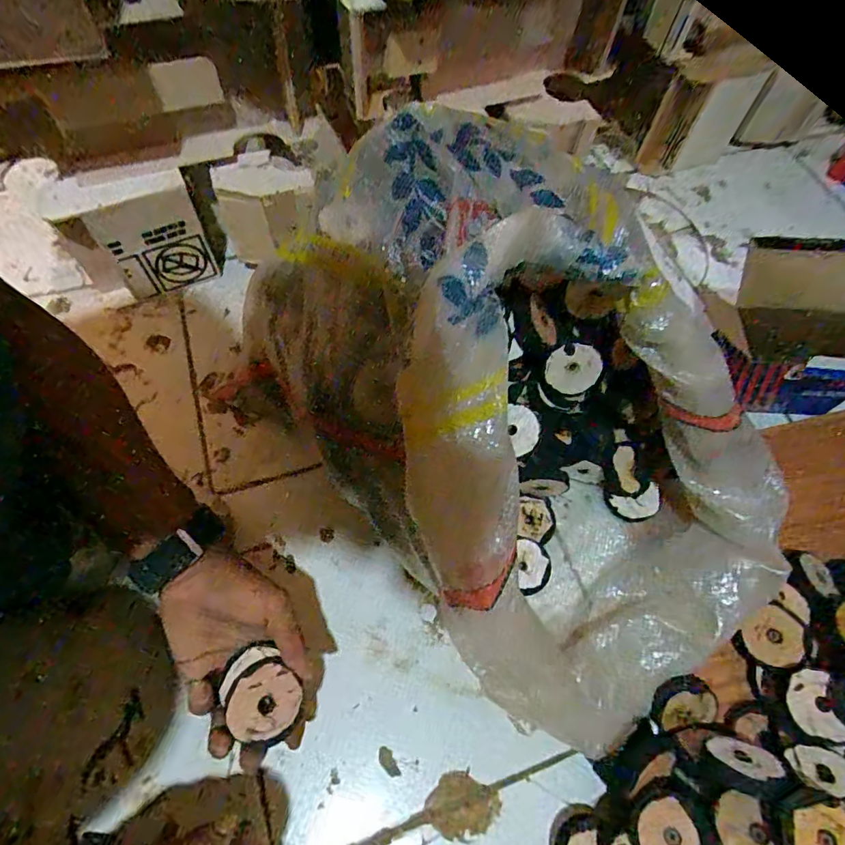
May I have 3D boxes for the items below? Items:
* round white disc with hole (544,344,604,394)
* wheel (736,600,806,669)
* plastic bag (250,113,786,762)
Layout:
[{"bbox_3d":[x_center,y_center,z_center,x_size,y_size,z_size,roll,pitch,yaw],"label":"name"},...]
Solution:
[{"bbox_3d":[0.131,-0.045,0.441,0.045,0.044,0.010,-11,34,19],"label":"round white disc with hole"},{"bbox_3d":[0.284,0.174,0.410,0.049,0.005,0.042,-43,58,4],"label":"wheel"},{"bbox_3d":[0.088,0.004,0.402,0.271,0.255,0.421,-33,68,-19],"label":"plastic bag"}]

